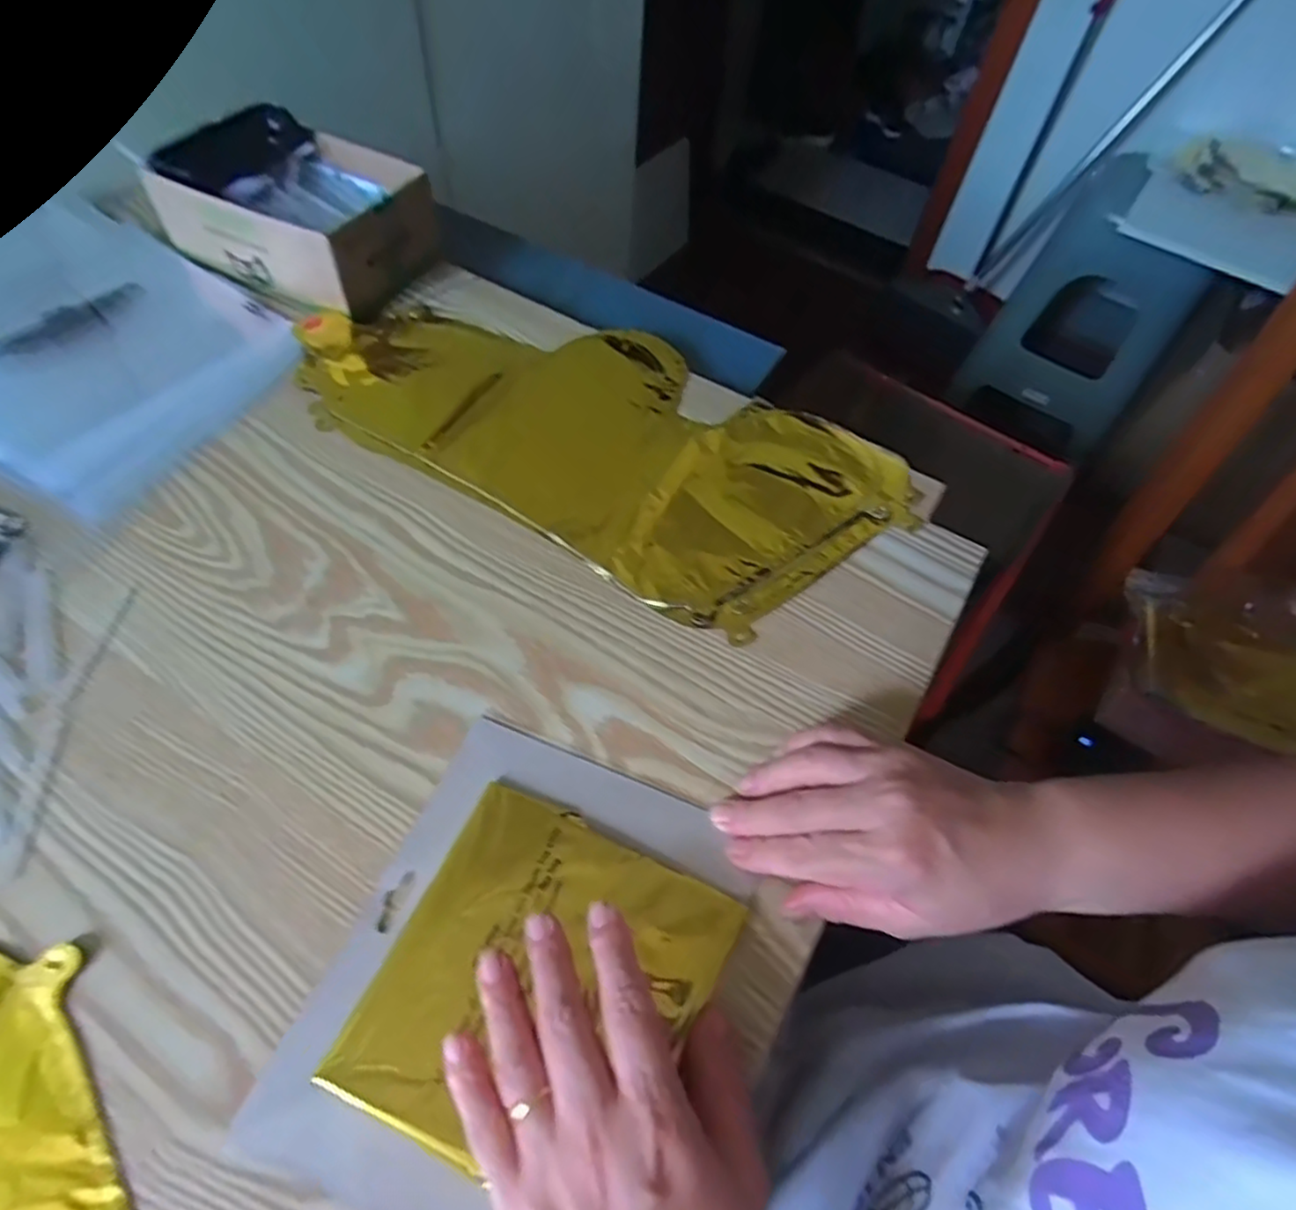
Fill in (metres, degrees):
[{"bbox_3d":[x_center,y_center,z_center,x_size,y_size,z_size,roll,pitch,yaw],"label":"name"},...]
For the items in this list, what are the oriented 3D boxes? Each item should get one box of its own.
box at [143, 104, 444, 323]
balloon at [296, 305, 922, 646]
[{"bbox_3d":[-0.278,-0.315,0.556,0.176,0.067,0.128,24,58,11],"label":"box"},{"bbox_3d":[-0.041,-0.133,0.492,0.423,0.009,0.209,30,59,14],"label":"balloon"}]

